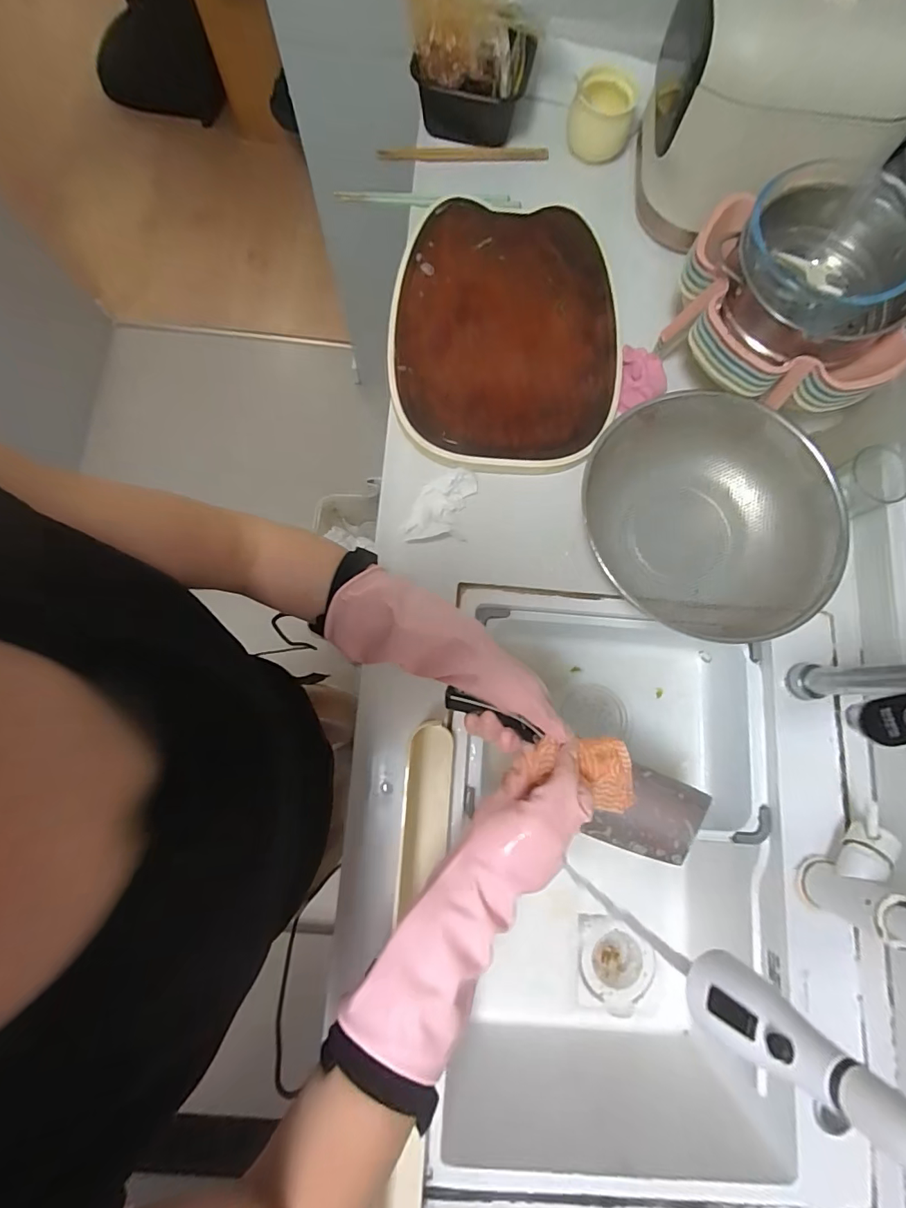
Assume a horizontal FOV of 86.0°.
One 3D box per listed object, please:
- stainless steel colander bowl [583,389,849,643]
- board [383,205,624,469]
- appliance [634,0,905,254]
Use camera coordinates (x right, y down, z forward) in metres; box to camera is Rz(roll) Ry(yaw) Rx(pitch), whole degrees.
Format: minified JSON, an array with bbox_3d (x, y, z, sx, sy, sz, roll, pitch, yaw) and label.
[{"bbox_3d":[0.308,-0.095,0.580,0.315,0.090,0.258,35,91,1],"label":"stainless steel colander bowl"},{"bbox_3d":[0.068,-0.346,0.613,0.278,0.016,0.368,3,79,-1],"label":"board"},{"bbox_3d":[0.366,-0.591,0.546,0.226,0.233,0.214,4,79,-1],"label":"appliance"}]

